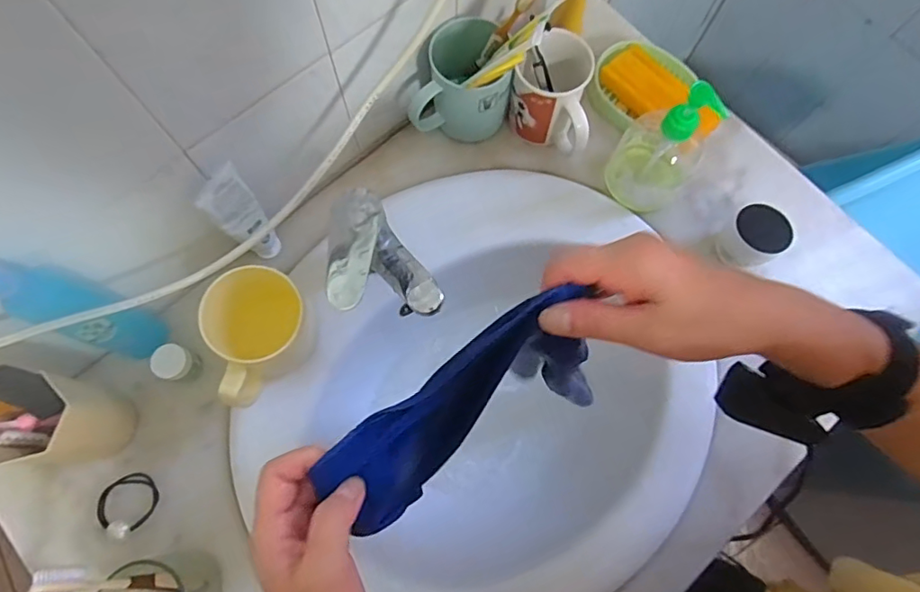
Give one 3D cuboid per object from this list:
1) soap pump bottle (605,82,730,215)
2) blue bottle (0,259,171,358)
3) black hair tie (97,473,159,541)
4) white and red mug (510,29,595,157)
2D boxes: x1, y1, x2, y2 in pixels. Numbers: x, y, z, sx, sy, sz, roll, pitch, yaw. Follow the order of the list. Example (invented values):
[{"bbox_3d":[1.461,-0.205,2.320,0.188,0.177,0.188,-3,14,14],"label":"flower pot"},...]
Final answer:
[{"bbox_3d":[0.213,-0.163,0.554,0.082,0.157,0.088,30,76,7],"label":"soap pump bottle"},{"bbox_3d":[-0.321,0.012,0.465,0.041,0.194,0.044,0,74,-1],"label":"blue bottle"},{"bbox_3d":[-0.317,0.198,0.517,0.054,0.012,0.053,0,74,-1],"label":"black hair tie"},{"bbox_3d":[0.107,-0.216,0.591,0.095,0.090,0.084,25,75,6],"label":"white and red mug"}]

